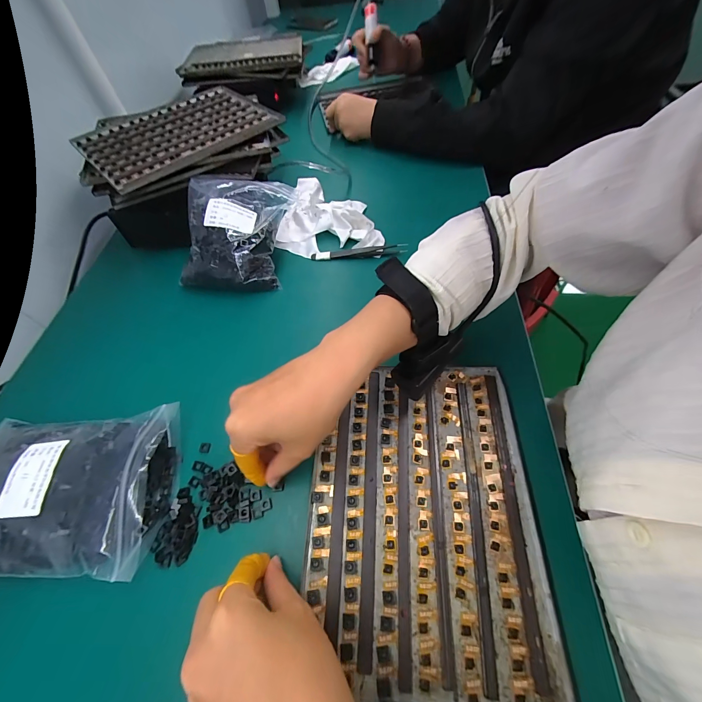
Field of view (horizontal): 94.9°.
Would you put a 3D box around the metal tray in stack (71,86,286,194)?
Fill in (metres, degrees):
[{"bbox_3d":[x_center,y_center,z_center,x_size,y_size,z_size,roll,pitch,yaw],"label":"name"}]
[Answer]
[{"bbox_3d":[-0.246,-0.315,0.464,0.243,0.007,0.182,-39,65,-19],"label":"metal tray in stack"}]

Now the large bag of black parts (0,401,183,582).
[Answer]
[{"bbox_3d":[-0.253,0.114,0.278,0.186,0.041,0.139,-2,58,4],"label":"large bag of black parts"}]

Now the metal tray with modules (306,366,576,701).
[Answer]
[{"bbox_3d":[0.058,0.125,0.271,0.177,0.008,0.241,1,58,4],"label":"metal tray with modules"}]

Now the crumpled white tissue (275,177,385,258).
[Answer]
[{"bbox_3d":[-0.027,-0.214,0.482,0.153,0.034,0.173,4,59,7],"label":"crumpled white tissue"}]

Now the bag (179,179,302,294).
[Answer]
[{"bbox_3d":[-0.153,-0.161,0.428,0.126,0.070,0.150,3,59,7],"label":"bag"}]

